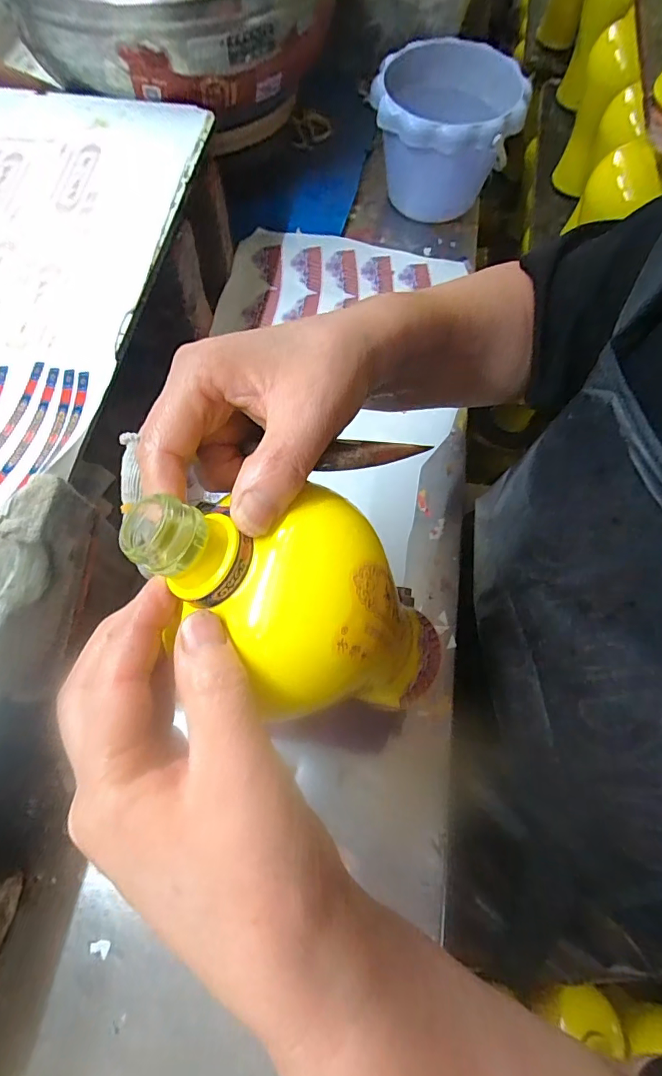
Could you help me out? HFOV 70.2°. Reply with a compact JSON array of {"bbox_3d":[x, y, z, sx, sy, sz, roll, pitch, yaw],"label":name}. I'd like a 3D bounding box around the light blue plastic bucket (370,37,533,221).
[{"bbox_3d":[0.128,-0.460,0.546,0.158,0.117,0.166,1,69,-3],"label":"light blue plastic bucket"}]

